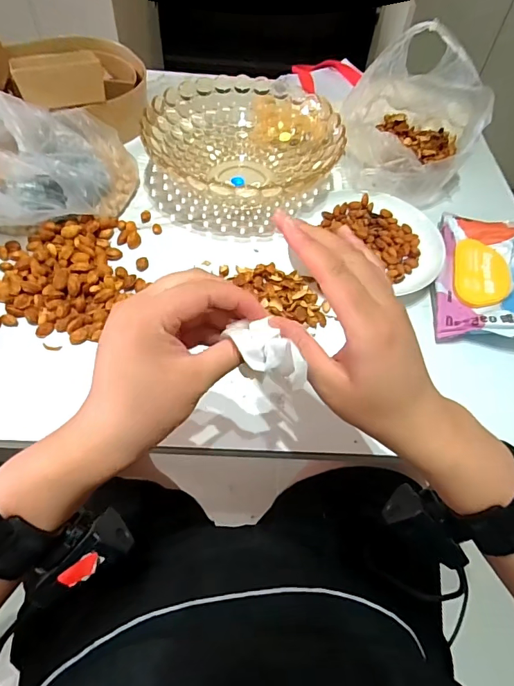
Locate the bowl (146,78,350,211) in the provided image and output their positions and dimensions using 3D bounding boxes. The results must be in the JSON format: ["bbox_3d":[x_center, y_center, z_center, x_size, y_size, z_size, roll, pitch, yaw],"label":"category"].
[{"bbox_3d":[-0.021,-0.283,0.644,0.280,0.098,0.255,2,55,-3],"label":"bowl"}]

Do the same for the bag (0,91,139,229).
[{"bbox_3d":[-0.293,-0.238,0.564,0.257,0.133,0.205,-16,58,-16],"label":"bag"}]

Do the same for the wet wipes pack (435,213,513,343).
[{"bbox_3d":[0.296,-0.085,0.558,0.117,0.035,0.204,15,55,5],"label":"wet wipes pack"}]

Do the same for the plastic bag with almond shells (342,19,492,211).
[{"bbox_3d":[0.235,-0.340,0.647,0.195,0.164,0.232,10,55,2],"label":"plastic bag with almond shells"}]

